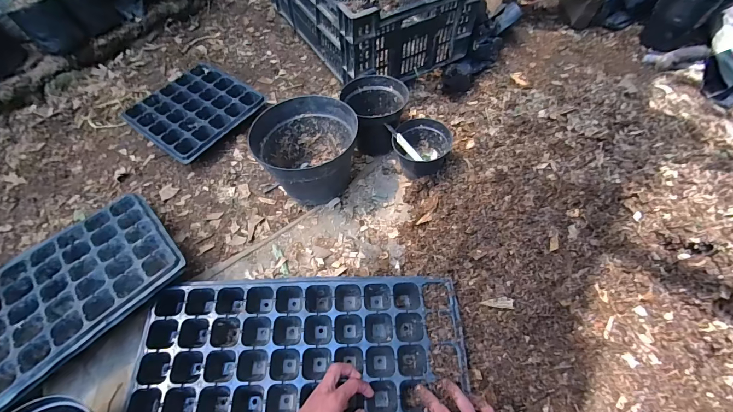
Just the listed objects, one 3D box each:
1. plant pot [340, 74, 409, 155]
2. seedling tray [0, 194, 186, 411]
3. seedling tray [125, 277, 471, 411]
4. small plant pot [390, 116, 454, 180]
[{"bbox_3d":[0.017,-0.220,0.817,0.145,0.121,0.145,1,60,-1],"label":"plant pot"},{"bbox_3d":[-0.587,0.194,0.559,0.286,0.042,0.526,36,65,22],"label":"seedling tray"},{"bbox_3d":[-0.102,0.264,0.557,0.525,0.066,0.280,-5,57,-3],"label":"seedling tray"},{"bbox_3d":[0.124,-0.129,0.776,0.122,0.083,0.117,1,60,-1],"label":"small plant pot"}]

